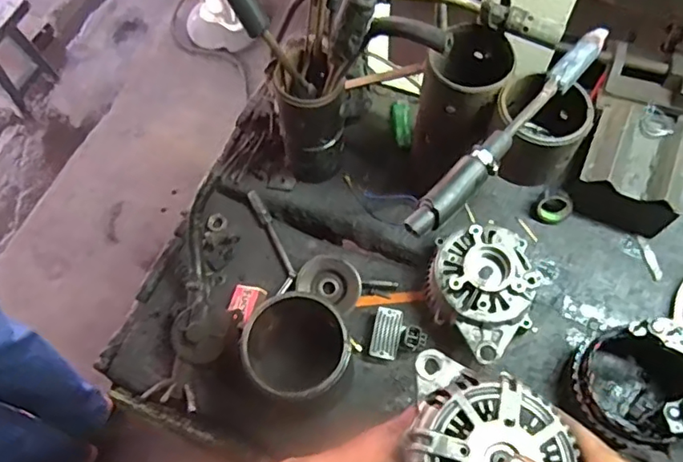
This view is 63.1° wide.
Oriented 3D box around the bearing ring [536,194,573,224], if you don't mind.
[{"bbox_3d":[0.273,-0.031,0.715,0.040,0.038,0.029,3,64,4],"label":"bearing ring"}]

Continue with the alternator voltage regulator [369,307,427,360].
[{"bbox_3d":[0.069,0.125,0.663,0.062,0.022,0.057,12,65,8],"label":"alternator voltage regulator"}]

